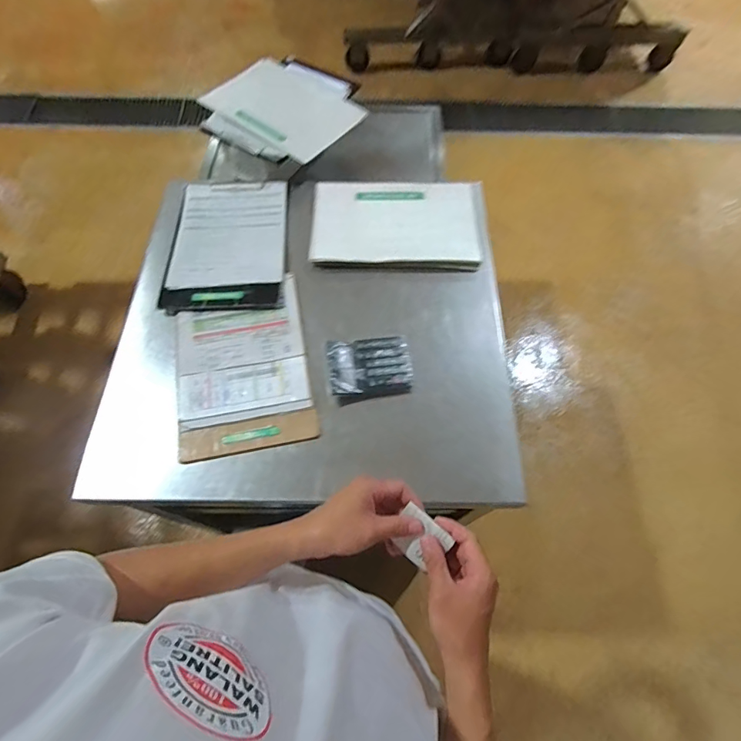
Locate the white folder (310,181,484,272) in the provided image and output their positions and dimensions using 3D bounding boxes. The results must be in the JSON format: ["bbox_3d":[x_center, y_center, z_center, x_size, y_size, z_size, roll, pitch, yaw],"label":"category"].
[{"bbox_3d":[0.059,-0.316,0.892,0.345,0.014,0.245,3,65,1],"label":"white folder"}]

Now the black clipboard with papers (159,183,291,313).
[{"bbox_3d":[-0.286,-0.264,0.875,0.229,0.024,0.331,-1,67,-2],"label":"black clipboard with papers"}]

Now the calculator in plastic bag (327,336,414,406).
[{"bbox_3d":[0.001,-0.004,0.746,0.141,0.028,0.110,-11,65,-6],"label":"calculator in plastic bag"}]

